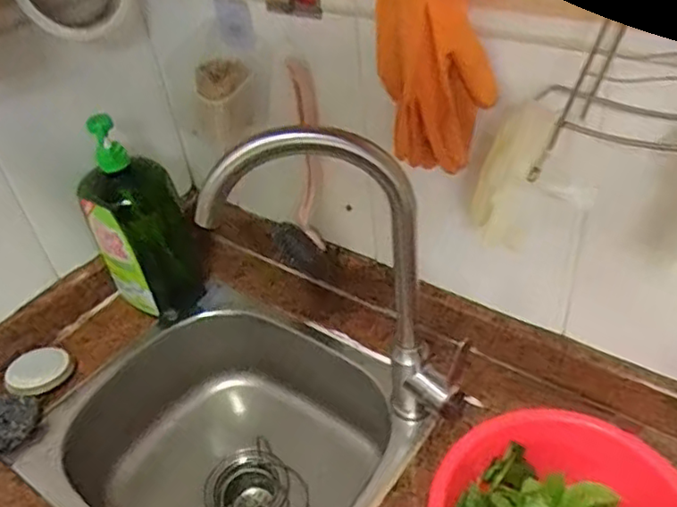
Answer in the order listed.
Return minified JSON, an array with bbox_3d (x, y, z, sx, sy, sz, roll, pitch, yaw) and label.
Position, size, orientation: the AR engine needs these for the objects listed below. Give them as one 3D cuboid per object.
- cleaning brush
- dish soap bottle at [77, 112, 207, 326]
[{"bbox_3d":[-0.054,-0.100,0.779,0.066,0.272,0.041,-1,41,7],"label":"cleaning brush"},{"bbox_3d":[-0.254,-0.040,0.831,0.123,0.285,0.070,-24,43,-18],"label":"dish soap bottle"}]

